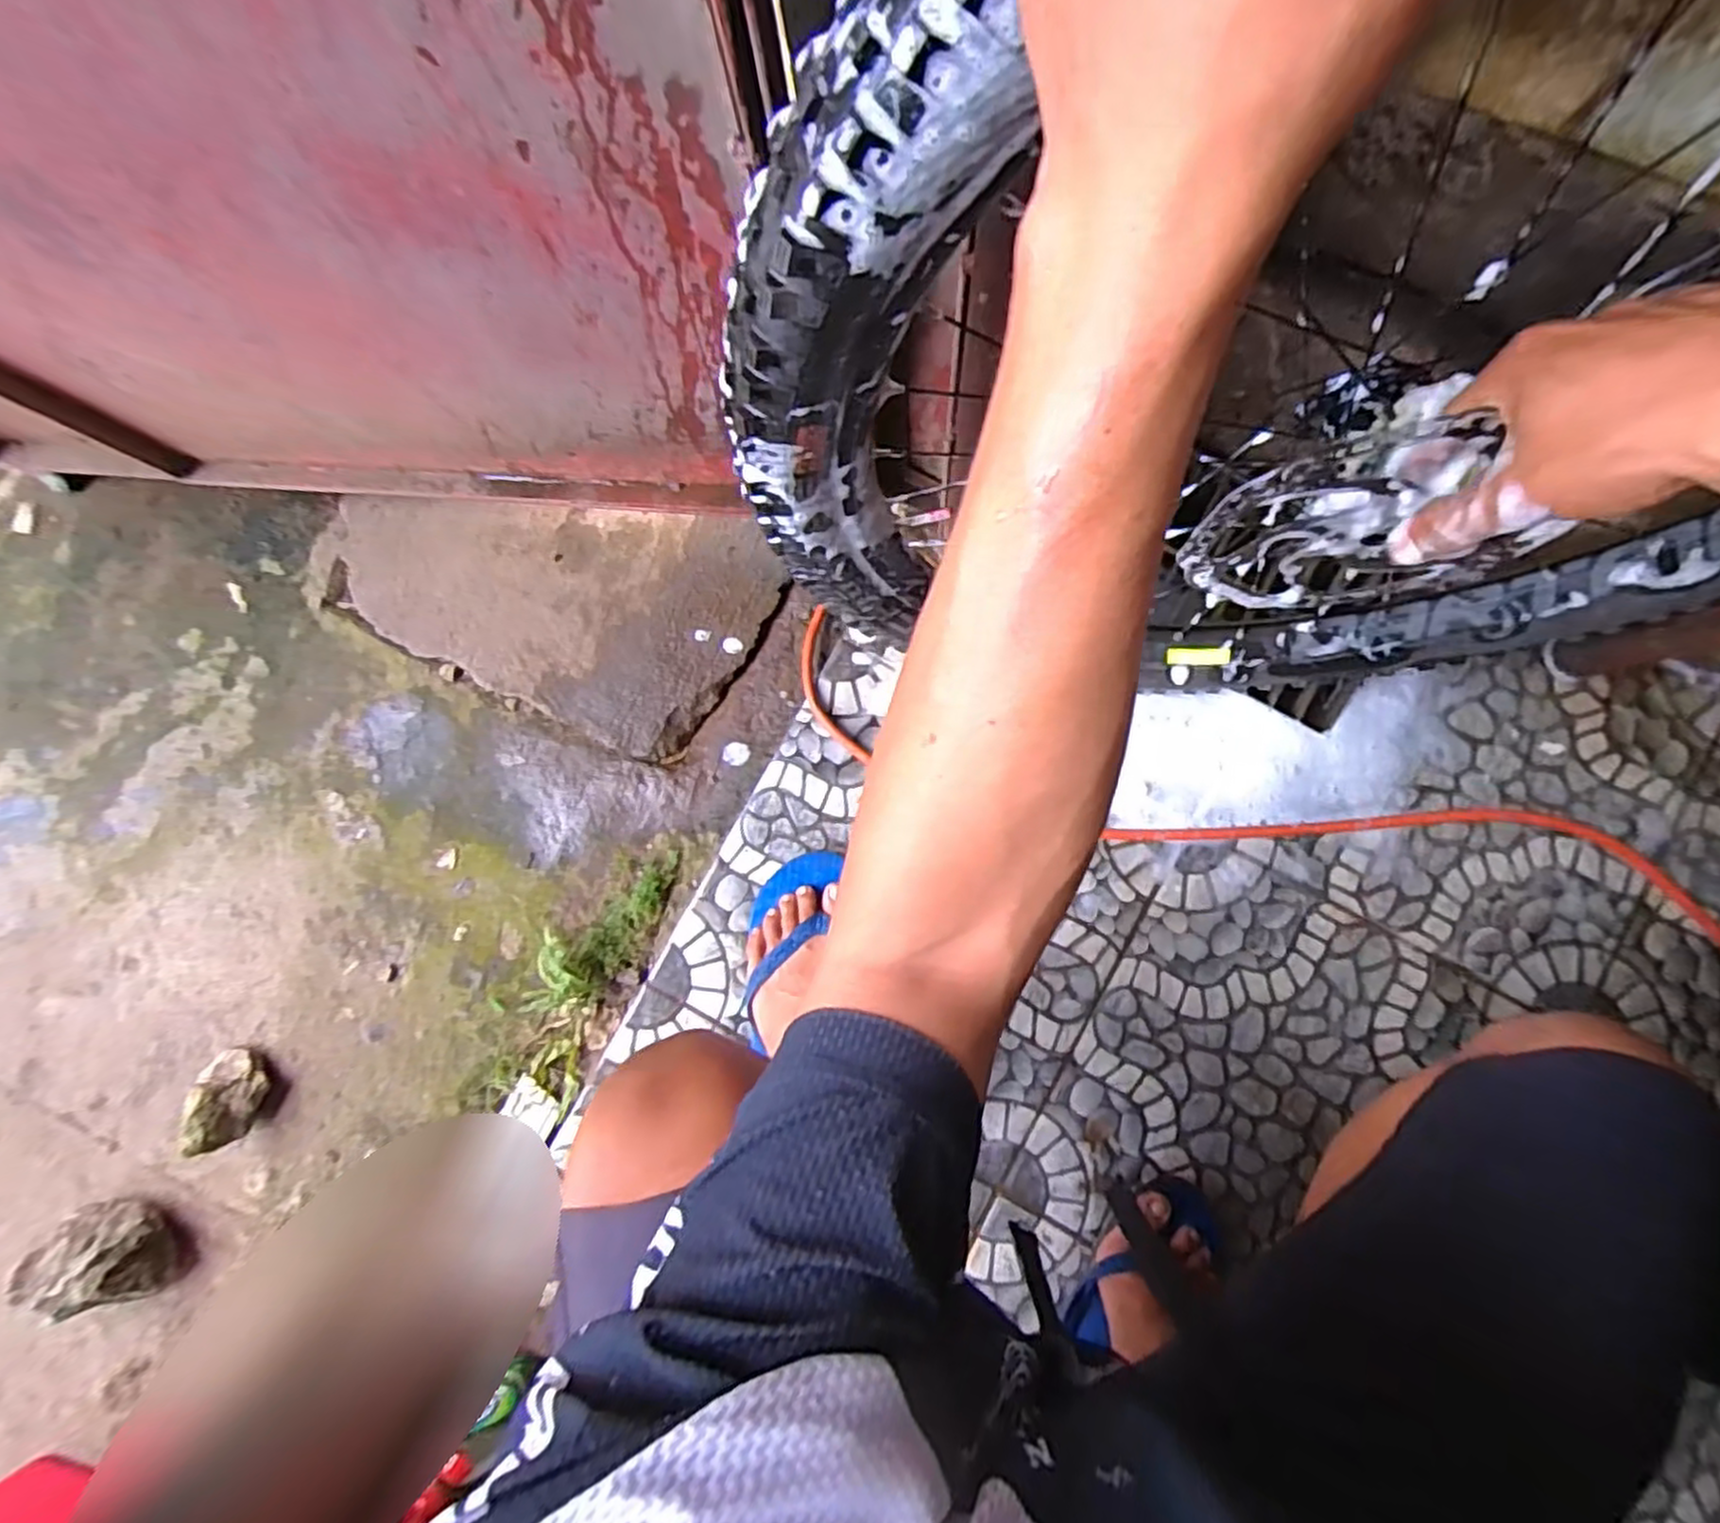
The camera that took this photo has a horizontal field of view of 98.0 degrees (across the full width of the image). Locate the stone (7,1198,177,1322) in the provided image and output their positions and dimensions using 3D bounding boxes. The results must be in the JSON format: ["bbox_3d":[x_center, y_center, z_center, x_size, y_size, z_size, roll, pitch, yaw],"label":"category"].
[{"bbox_3d":[-0.759,0.495,0.736,0.126,0.082,0.100,-24,83,1],"label":"stone"}]

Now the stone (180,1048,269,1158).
[{"bbox_3d":[-0.639,0.342,0.753,0.055,0.065,0.093,-1,84,4],"label":"stone"}]

